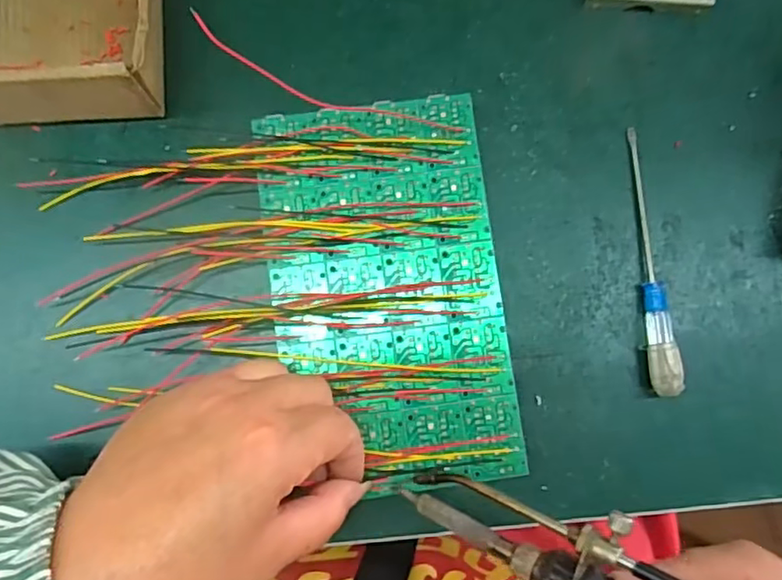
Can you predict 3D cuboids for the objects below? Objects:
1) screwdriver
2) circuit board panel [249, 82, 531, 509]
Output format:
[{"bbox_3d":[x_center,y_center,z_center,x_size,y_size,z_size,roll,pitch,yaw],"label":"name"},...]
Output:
[{"bbox_3d":[0.125,-0.015,0.284,0.012,0.015,0.126,-1,82,-2],"label":"screwdriver"},{"bbox_3d":[-0.002,0.000,0.271,0.100,0.007,0.170,-7,86,-2],"label":"circuit board panel"}]

